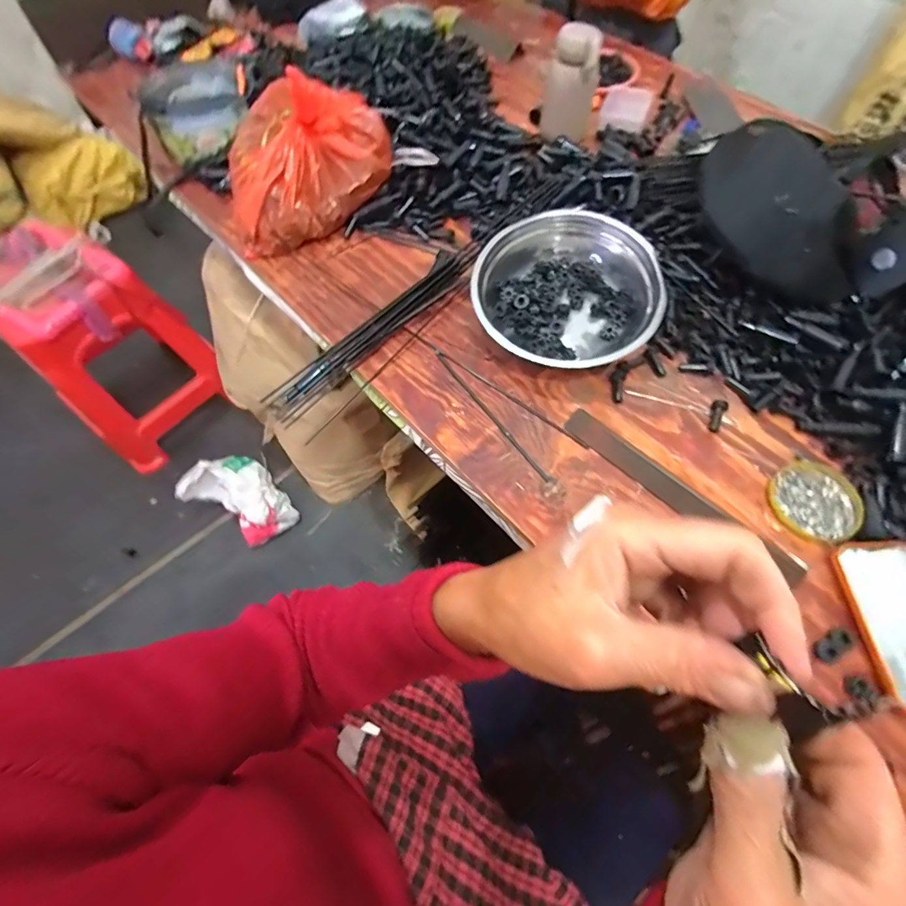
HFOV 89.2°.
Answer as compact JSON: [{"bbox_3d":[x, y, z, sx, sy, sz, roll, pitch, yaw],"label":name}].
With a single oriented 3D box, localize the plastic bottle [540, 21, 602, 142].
[{"bbox_3d":[0.188,-0.587,0.735,0.079,0.139,0.055,15,64,9],"label":"plastic bottle"}]

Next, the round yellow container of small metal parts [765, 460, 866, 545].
[{"bbox_3d":[0.375,0.050,0.476,0.081,0.014,0.082,-1,63,1],"label":"round yellow container of small metal parts"}]

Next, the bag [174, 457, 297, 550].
[{"bbox_3d":[-0.566,0.127,1.216,0.198,0.114,0.246,-40,69,-17],"label":"bag"}]

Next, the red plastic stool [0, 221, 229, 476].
[{"bbox_3d":[-0.931,-0.283,1.228,0.415,0.485,0.353,36,69,18],"label":"red plastic stool"}]

